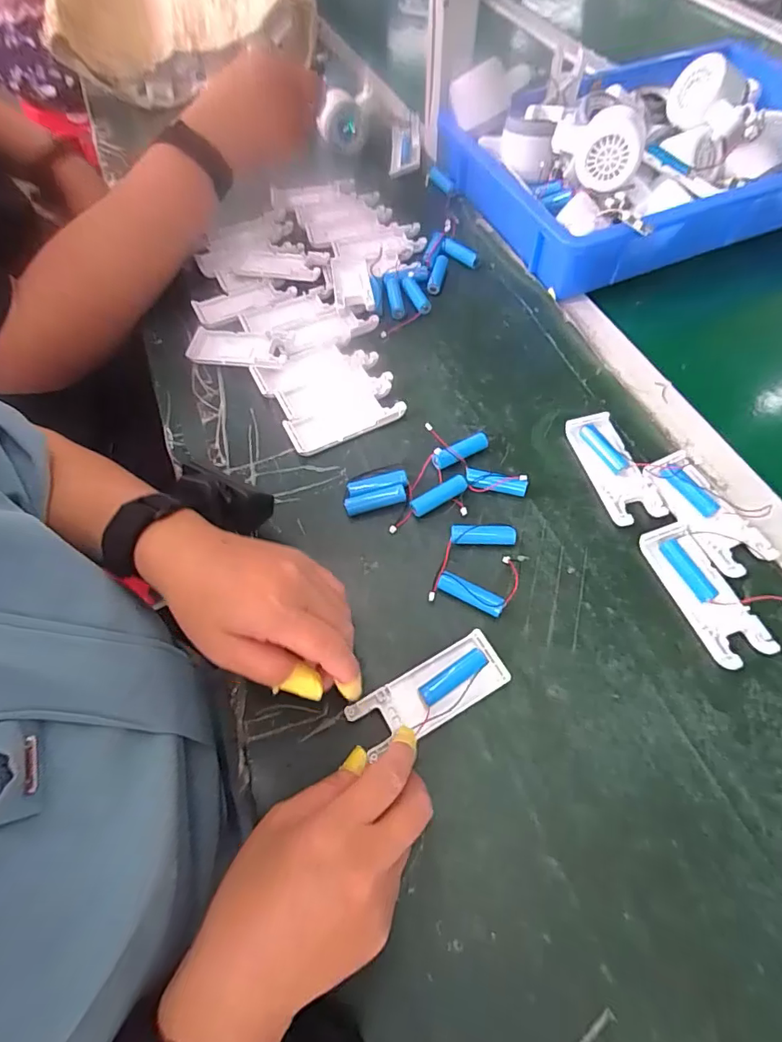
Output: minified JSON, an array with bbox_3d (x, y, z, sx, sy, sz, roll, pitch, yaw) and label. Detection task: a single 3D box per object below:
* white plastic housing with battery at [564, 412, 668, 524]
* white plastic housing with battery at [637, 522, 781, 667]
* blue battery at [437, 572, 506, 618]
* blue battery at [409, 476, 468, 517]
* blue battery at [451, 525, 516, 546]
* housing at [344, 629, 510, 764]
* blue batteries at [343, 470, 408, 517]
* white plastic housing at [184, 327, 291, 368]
[{"bbox_3d":[0.184,-0.046,0.401,0.042,0.010,0.102,-14,62,-5],"label":"white plastic housing with battery"},{"bbox_3d":[0.225,0.052,0.351,0.041,0.013,0.103,-18,62,-7],"label":"white plastic housing with battery"},{"bbox_3d":[0.059,0.054,0.354,0.050,0.014,0.014,25,65,15],"label":"blue battery"},{"bbox_3d":[0.039,-0.021,0.395,0.051,0.011,0.011,-28,64,-12],"label":"blue battery"},{"bbox_3d":[0.072,0.011,0.378,0.049,0.011,0.012,1,61,4],"label":"blue battery"},{"bbox_3d":[0.025,0.114,0.325,0.104,0.016,0.041,-23,61,-8],"label":"housing"},{"bbox_3d":[-0.013,-0.025,0.401,0.054,0.011,0.029,-15,62,-5],"label":"blue batteries"},{"bbox_3d":[-0.150,-0.171,0.479,0.102,0.015,0.042,10,62,8],"label":"white plastic housing"}]

